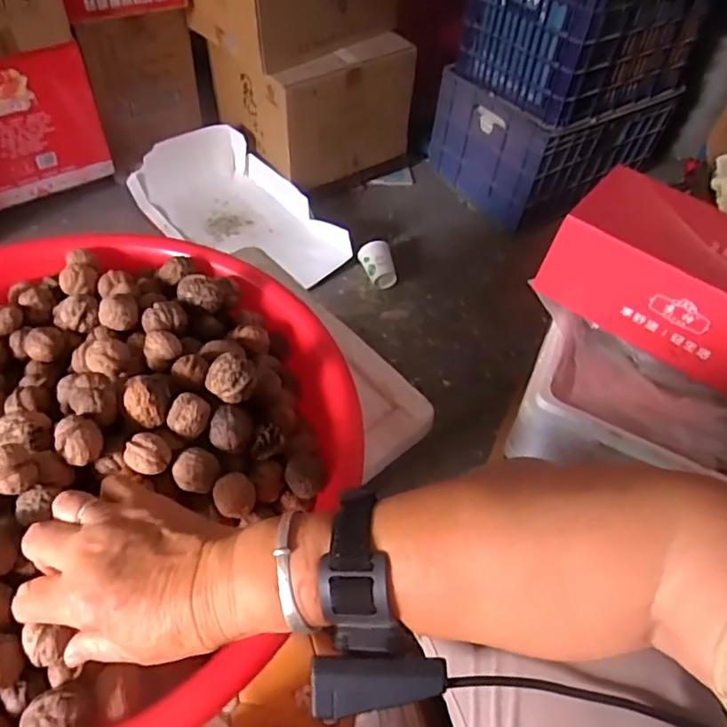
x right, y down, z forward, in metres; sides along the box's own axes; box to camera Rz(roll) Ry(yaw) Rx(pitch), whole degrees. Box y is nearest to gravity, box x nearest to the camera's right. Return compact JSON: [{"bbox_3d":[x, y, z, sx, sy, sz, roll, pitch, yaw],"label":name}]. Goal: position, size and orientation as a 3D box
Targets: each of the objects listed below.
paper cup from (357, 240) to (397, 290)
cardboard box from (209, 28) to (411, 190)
[{"bbox_3d":[0.033,-0.212,1.266,0.069,0.065,0.091,-13,53,-16],"label":"paper cup"},{"bbox_3d":[-0.124,-0.672,1.437,0.363,0.274,0.357,-26,58,-25],"label":"cardboard box"}]

